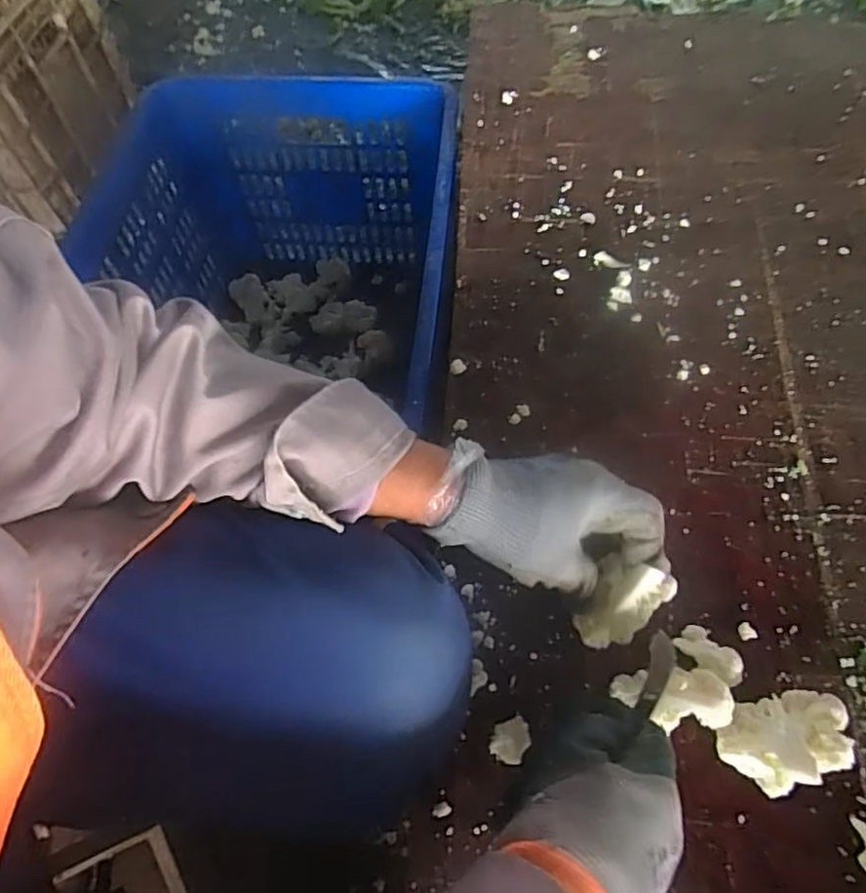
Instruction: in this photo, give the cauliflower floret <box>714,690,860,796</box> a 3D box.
[{"bbox_3d":[0.194,0.166,0.348,0.070,0.043,0.042,-17,64,-5],"label":"cauliflower floret"}]

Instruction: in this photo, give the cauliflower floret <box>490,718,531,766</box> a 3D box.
[{"bbox_3d":[0.046,0.173,0.366,0.021,0.012,0.026,26,68,14],"label":"cauliflower floret"}]

